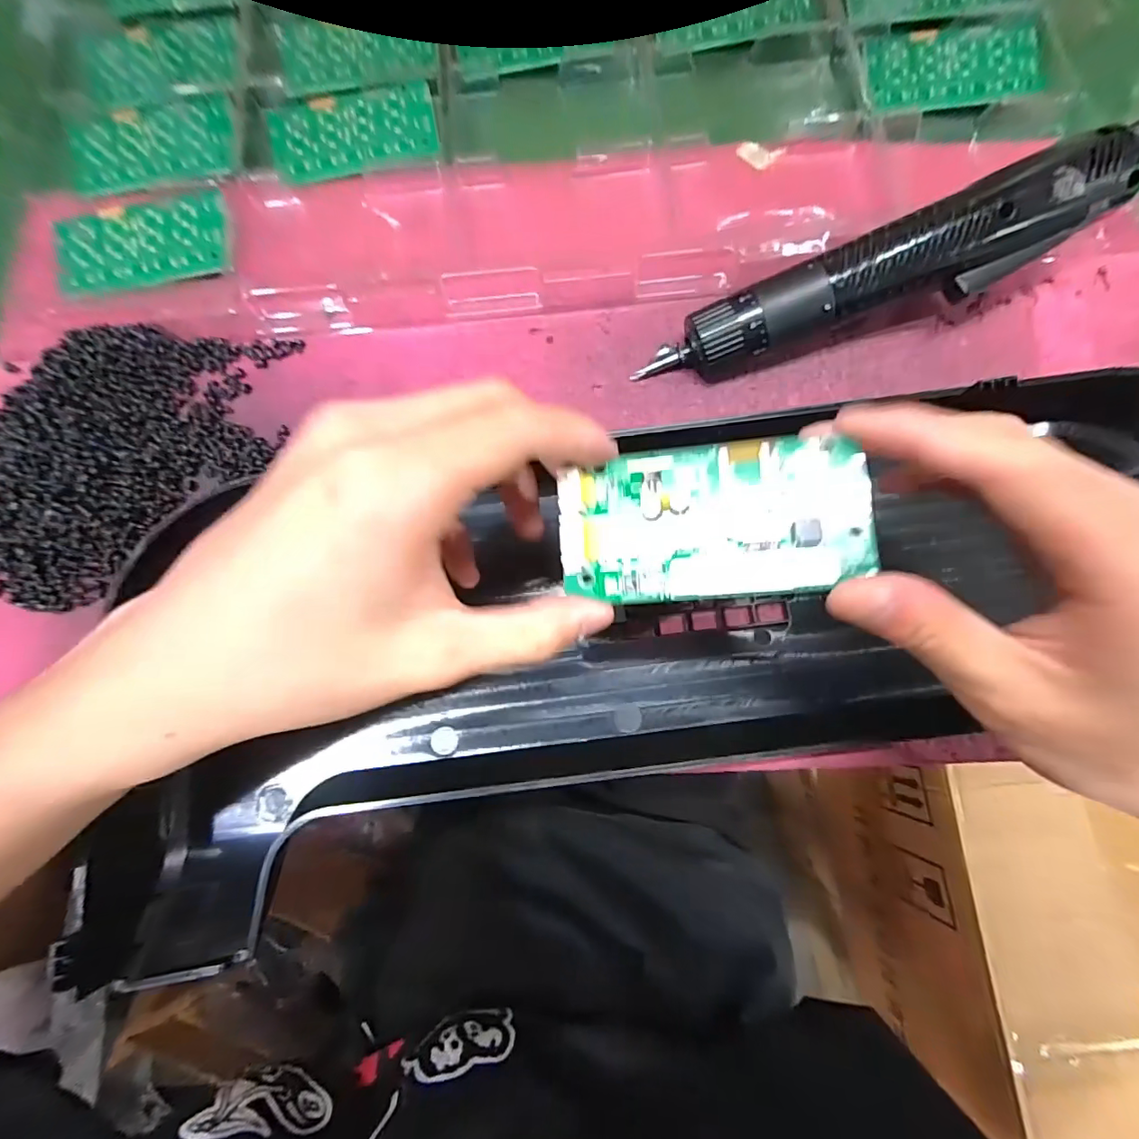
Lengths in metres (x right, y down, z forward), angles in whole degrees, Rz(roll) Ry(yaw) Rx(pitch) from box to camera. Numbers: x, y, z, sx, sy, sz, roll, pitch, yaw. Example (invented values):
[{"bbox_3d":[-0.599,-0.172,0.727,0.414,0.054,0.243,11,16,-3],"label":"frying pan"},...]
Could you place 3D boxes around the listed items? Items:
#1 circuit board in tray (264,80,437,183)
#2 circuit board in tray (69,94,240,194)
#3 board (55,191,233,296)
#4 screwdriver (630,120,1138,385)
[{"bbox_3d":[-0.122,-0.247,0.299,0.091,0.004,0.049,-11,78,-2],"label":"circuit board in tray"},{"bbox_3d":[-0.235,-0.241,0.299,0.091,0.007,0.050,-6,78,-1],"label":"circuit board in tray"},{"bbox_3d":[-0.228,-0.175,0.283,0.090,0.004,0.049,-7,78,-1],"label":"board"},{"bbox_3d":[0.142,-0.136,0.247,0.214,0.028,0.036,-20,78,11],"label":"screwdriver"}]

